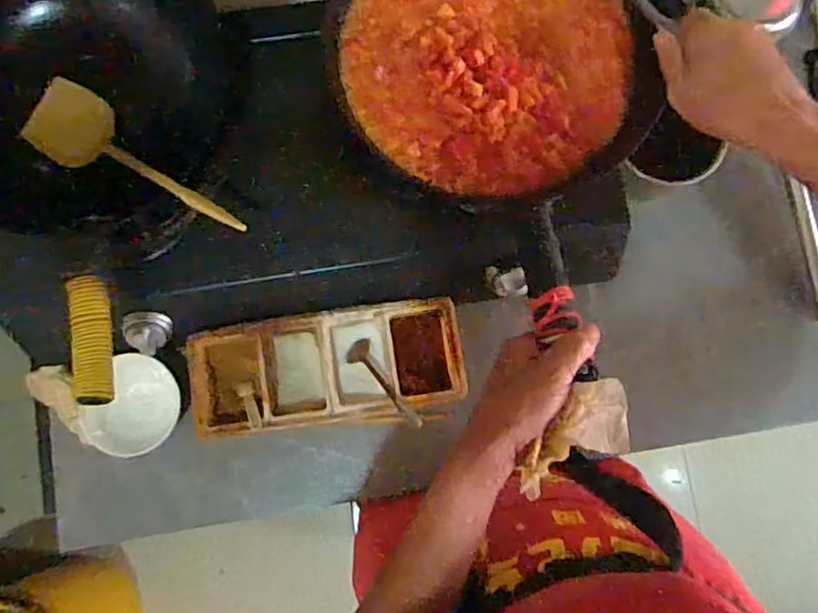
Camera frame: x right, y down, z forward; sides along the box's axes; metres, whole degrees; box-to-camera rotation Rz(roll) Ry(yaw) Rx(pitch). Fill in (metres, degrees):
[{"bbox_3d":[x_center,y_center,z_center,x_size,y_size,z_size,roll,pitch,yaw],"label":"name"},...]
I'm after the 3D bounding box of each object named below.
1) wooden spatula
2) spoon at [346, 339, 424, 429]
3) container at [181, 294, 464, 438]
[{"bbox_3d":[-0.270,-0.143,0.617,0.267,0.051,0.080,31,82,3],"label":"wooden spatula"},{"bbox_3d":[-0.031,0.084,0.704,0.033,0.028,0.152,-39,47,-7],"label":"spoon"},{"bbox_3d":[-0.093,0.073,0.723,0.307,0.058,0.129,-8,82,-3],"label":"container"}]

